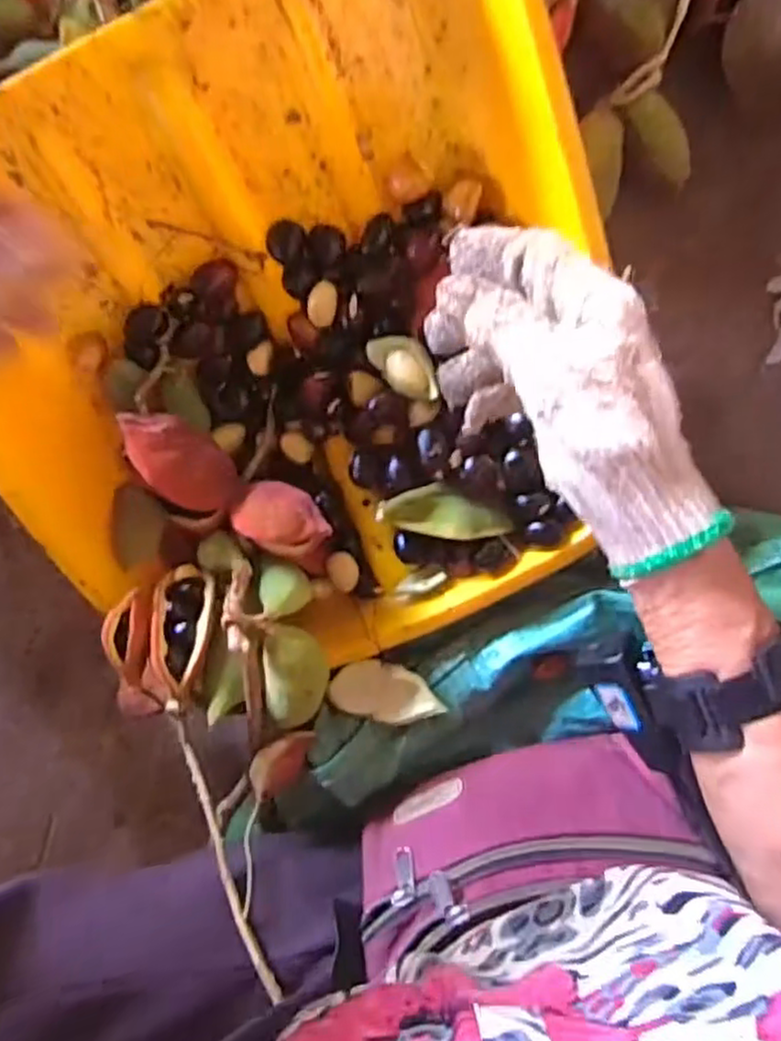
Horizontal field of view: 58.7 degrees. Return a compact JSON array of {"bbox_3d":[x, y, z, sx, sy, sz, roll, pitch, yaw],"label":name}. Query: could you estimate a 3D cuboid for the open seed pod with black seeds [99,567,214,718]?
[{"bbox_3d":[-0.140,0.076,0.438,0.058,0.044,0.081,-8,95,2],"label":"open seed pod with black seeds"}]

